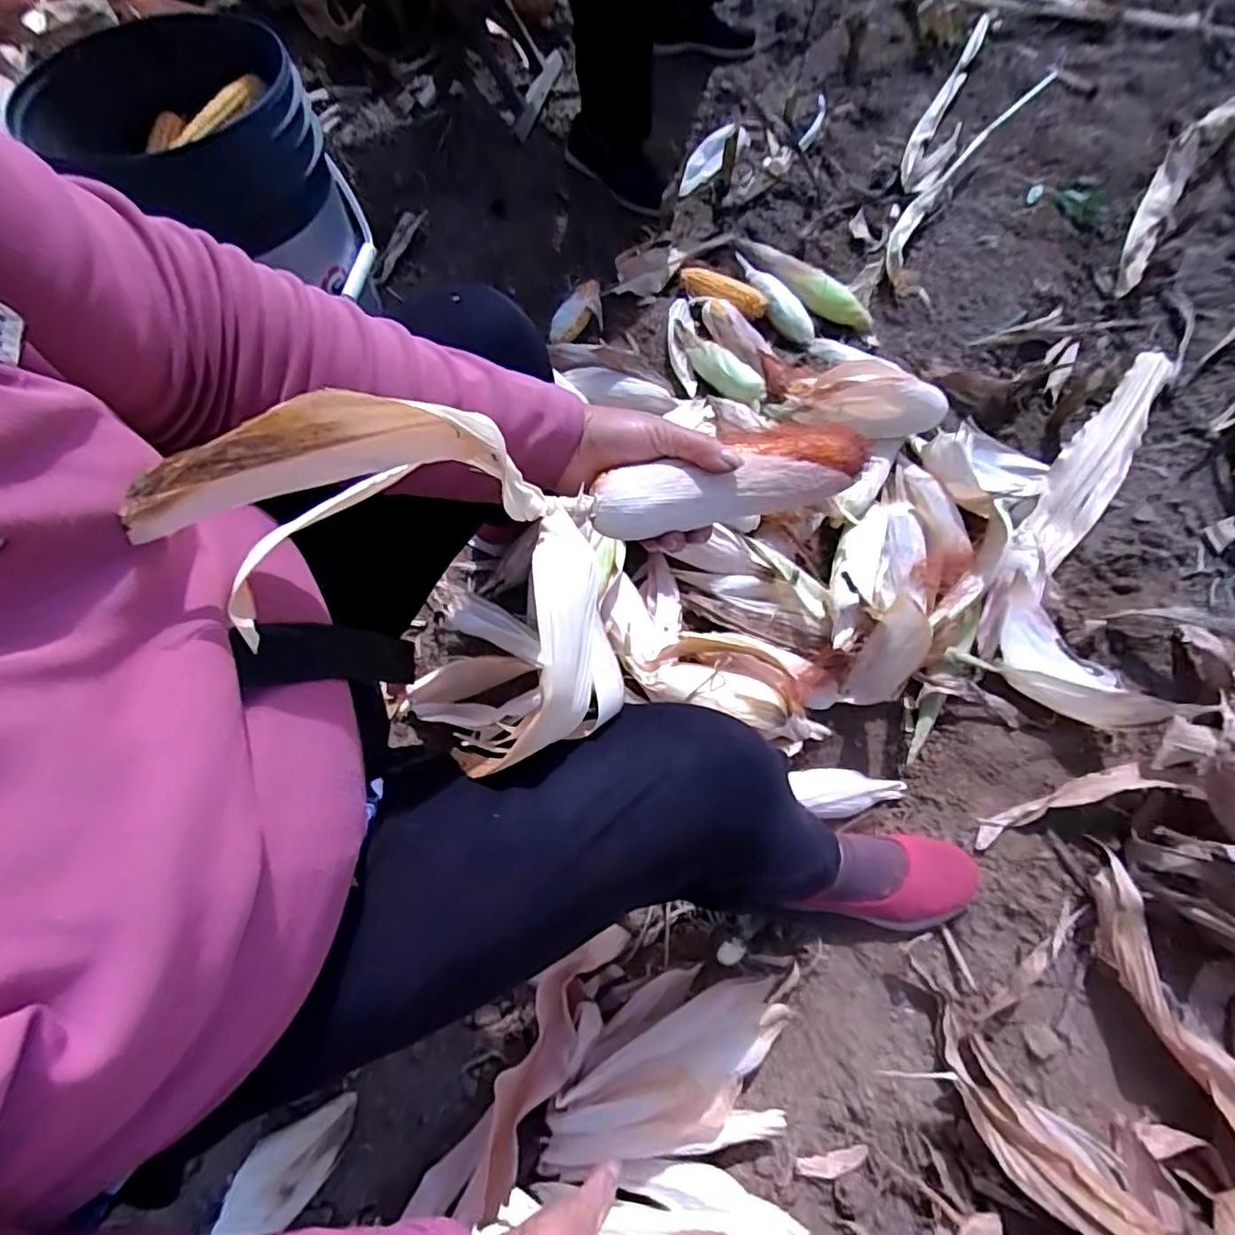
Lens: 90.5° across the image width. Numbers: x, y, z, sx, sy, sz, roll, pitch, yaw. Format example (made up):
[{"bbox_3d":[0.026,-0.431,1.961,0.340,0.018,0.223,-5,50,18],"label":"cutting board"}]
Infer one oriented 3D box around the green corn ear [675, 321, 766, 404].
[{"bbox_3d":[0.151,-0.401,0.958,0.048,0.039,0.222,-32,60,-10],"label":"green corn ear"}]

